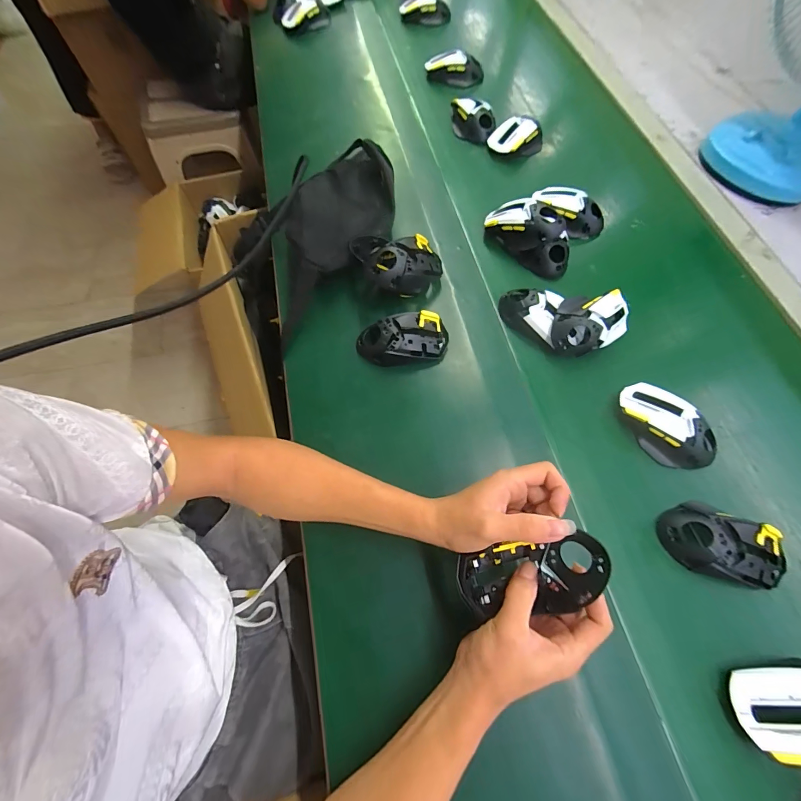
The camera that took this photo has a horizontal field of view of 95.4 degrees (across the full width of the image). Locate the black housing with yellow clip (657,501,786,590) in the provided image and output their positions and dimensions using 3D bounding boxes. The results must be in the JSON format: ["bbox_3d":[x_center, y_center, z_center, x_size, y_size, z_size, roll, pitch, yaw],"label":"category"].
[{"bbox_3d":[0.340,0.147,0.381,0.114,0.030,0.070,13,67,7],"label":"black housing with yellow clip"}]

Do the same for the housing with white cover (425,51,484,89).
[{"bbox_3d":[0.111,-0.680,0.745,0.117,0.042,0.038,20,66,9],"label":"housing with white cover"}]

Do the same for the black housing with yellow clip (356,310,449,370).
[{"bbox_3d":[0.004,-0.078,0.487,0.121,0.040,0.067,-12,67,-4],"label":"black housing with yellow clip"}]

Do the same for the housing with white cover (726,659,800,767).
[{"bbox_3d":[0.356,0.272,0.323,0.106,0.032,0.062,-7,65,-4],"label":"housing with white cover"}]

